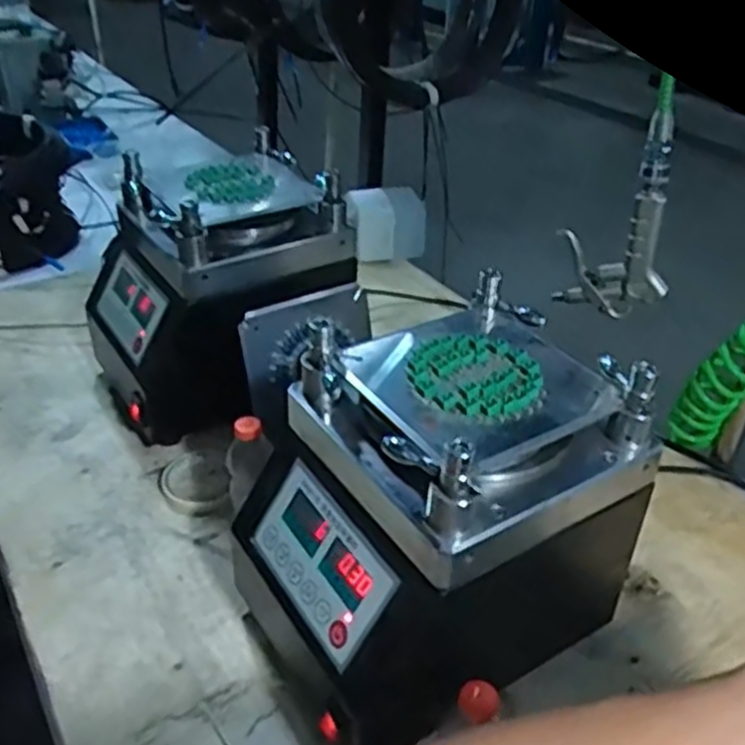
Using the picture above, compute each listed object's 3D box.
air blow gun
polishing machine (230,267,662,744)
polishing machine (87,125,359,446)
[{"bbox_3d":[0.209,-0.128,0.650,0.089,0.167,0.026,13,36,16],"label":"air blow gun"},{"bbox_3d":[0.051,0.119,0.652,0.272,0.270,0.228,-19,39,-28],"label":"polishing machine"},{"bbox_3d":[-0.195,-0.103,0.969,0.276,0.285,0.227,-18,39,-26],"label":"polishing machine"}]

